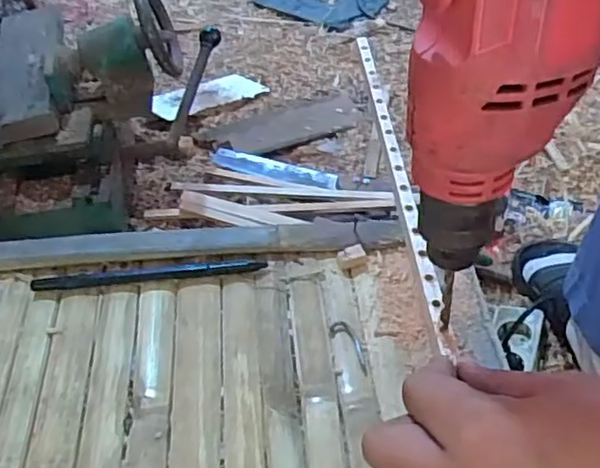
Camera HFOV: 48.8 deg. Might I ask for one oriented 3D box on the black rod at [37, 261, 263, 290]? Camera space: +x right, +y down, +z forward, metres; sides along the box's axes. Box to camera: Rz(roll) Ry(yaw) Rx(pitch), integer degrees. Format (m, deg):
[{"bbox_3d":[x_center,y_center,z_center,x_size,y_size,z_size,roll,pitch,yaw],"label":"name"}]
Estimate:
[{"bbox_3d":[-0.089,0.024,0.392,0.134,0.012,0.011,-8,46,-2],"label":"black rod"}]

